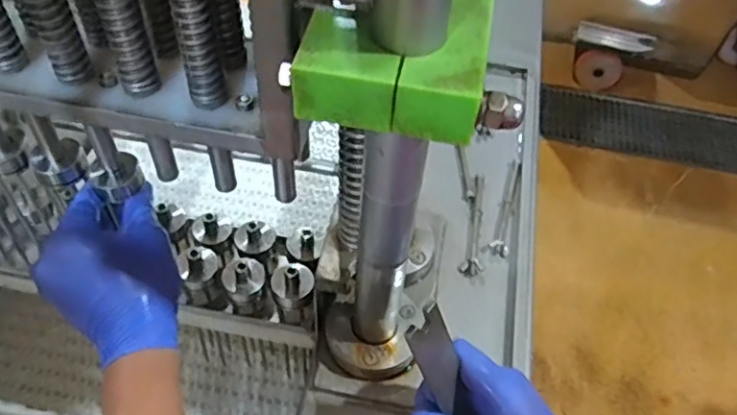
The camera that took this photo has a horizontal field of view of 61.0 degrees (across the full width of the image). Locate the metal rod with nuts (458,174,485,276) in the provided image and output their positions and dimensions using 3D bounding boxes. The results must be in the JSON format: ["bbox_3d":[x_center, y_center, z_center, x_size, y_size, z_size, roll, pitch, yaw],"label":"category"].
[{"bbox_3d":[0.107,0.016,0.622,0.020,0.006,0.123,11,52,5],"label":"metal rod with nuts"}]

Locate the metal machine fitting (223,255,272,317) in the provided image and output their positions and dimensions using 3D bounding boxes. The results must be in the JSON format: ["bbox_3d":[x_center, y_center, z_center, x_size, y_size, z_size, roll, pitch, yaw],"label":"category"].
[{"bbox_3d":[-0.109,0.065,0.556,0.035,0.067,0.036,2,52,-2],"label":"metal machine fitting"}]

